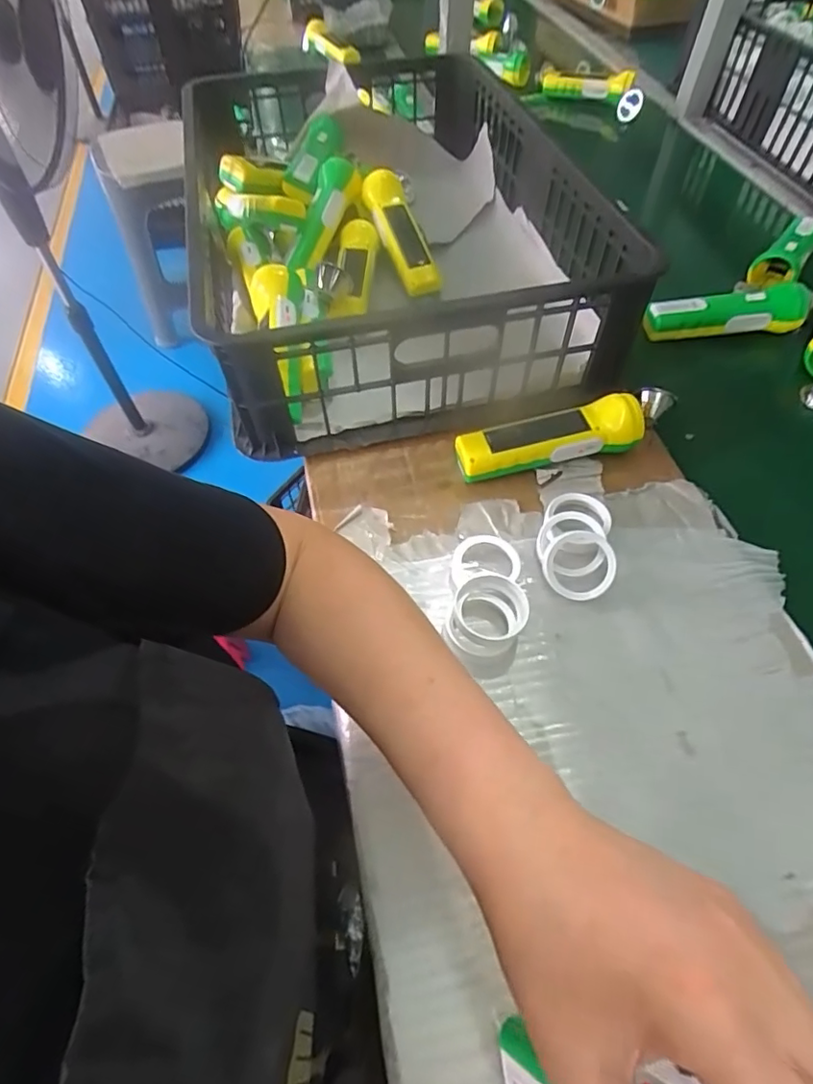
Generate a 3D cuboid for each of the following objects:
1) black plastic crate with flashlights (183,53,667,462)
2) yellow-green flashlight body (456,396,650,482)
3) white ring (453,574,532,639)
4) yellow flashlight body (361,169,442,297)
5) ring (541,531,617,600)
[{"bbox_3d":[-0.031,-0.377,0.642,0.380,0.136,0.590,-12,56,-8],"label":"black plastic crate with flashlights"},{"bbox_3d":[0.125,-0.096,0.496,0.161,0.050,0.048,-11,56,-8],"label":"yellow-green flashlight body"},{"bbox_3d":[0.062,0.051,0.408,0.053,0.027,0.051,0,55,0],"label":"white ring"},{"bbox_3d":[-0.003,-0.353,0.635,0.056,0.041,0.152,-15,75,-10],"label":"yellow flashlight body"},{"bbox_3d":[0.131,0.018,0.421,0.052,0.016,0.051,-2,86,22],"label":"ring"}]

